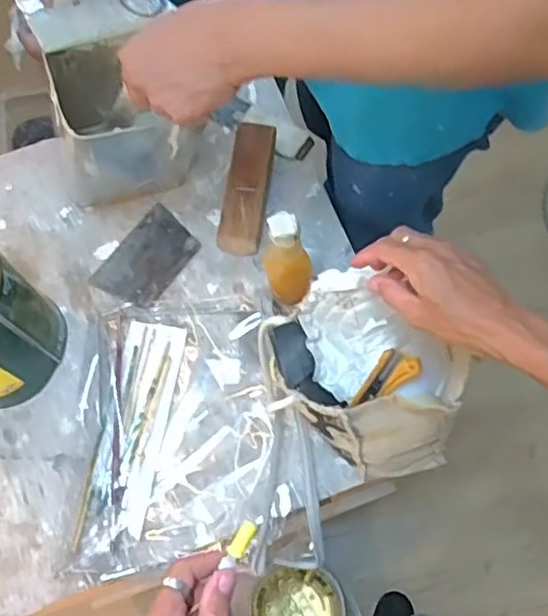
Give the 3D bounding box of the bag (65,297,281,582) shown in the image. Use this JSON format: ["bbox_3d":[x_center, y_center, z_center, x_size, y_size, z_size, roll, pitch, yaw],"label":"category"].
[{"bbox_3d":[-0.114,0.144,0.765,0.224,0.021,0.321,-1,70,2],"label":"bag"}]

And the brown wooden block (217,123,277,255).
[{"bbox_3d":[-0.035,-0.159,0.845,0.056,0.025,0.174,9,85,6],"label":"brown wooden block"}]

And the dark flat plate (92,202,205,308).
[{"bbox_3d":[-0.171,-0.070,0.864,0.094,0.010,0.141,33,74,13],"label":"dark flat plate"}]

